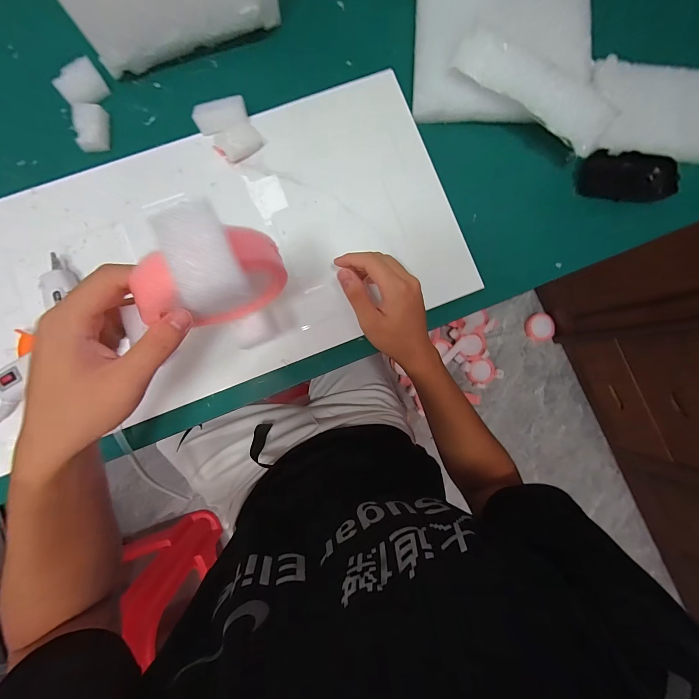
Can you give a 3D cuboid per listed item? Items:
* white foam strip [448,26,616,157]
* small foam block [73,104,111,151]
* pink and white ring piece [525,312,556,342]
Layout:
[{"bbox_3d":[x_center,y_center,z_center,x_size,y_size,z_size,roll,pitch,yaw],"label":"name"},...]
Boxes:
[{"bbox_3d":[0.213,-0.298,0.358,0.189,0.015,0.051,32,111,-4],"label":"white foam strip"},{"bbox_3d":[-0.305,-0.263,0.375,0.033,0.018,0.051,-4,87,-3],"label":"small foam block"},{"bbox_3d":[0.726,-0.086,1.197,0.102,0.029,0.107,-1,86,-2],"label":"pink and white ring piece"}]

